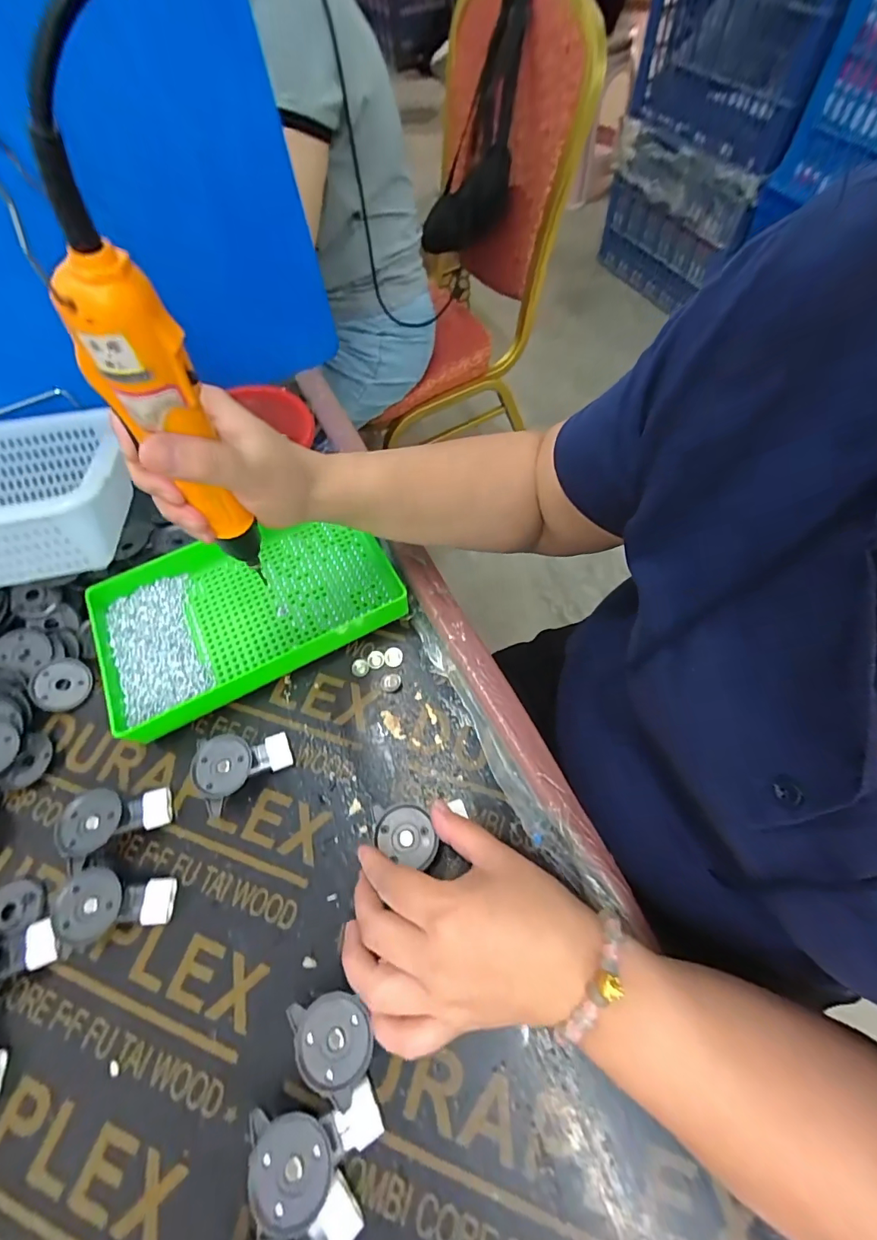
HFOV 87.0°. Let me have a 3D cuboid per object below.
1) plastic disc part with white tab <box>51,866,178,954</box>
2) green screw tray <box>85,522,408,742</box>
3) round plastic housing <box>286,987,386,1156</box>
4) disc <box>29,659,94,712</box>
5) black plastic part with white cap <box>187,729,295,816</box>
[{"bbox_3d":[-0.221,0.196,0.317,0.067,0.027,0.044,1,62,4],"label":"plastic disc part with white tab"},{"bbox_3d":[-0.170,-0.014,0.416,0.248,0.042,0.155,-27,64,-11],"label":"green screw tray"},{"bbox_3d":[-0.054,0.258,0.270,0.041,0.025,0.073,-25,64,-10],"label":"round plastic housing"},{"bbox_3d":[-0.325,0.056,0.398,0.046,0.004,0.044,3,77,-11],"label":"disc"},{"bbox_3d":[-0.147,0.114,0.350,0.065,0.027,0.051,-9,62,-2],"label":"black plastic part with white cap"}]

